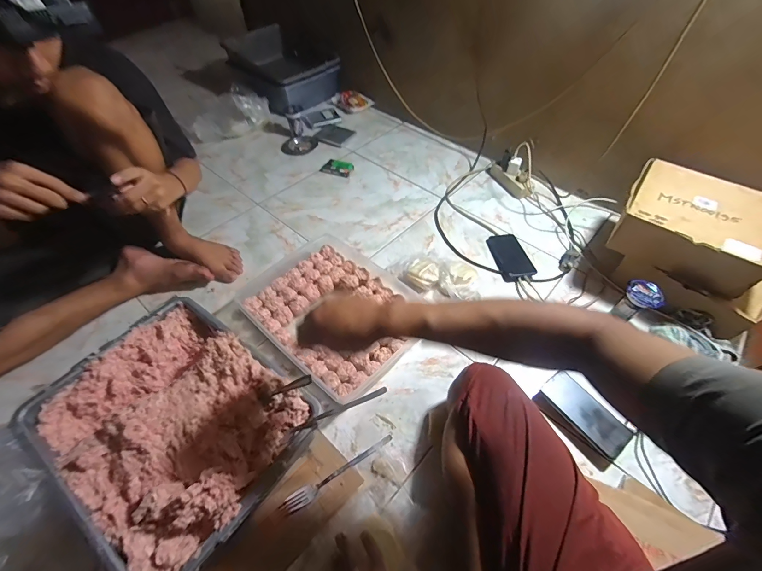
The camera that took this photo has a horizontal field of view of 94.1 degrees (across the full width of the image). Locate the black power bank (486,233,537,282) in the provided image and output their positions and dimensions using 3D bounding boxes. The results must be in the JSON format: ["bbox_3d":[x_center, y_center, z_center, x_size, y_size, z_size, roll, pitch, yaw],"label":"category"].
[{"bbox_3d":[0.332,-0.075,0.904,0.086,0.019,0.147,-7,52,-7],"label":"black power bank"}]

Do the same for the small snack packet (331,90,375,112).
[{"bbox_3d":[-0.117,-0.740,1.424,0.157,0.038,0.092,33,58,23],"label":"small snack packet"}]

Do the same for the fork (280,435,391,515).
[{"bbox_3d":[-0.066,0.316,0.594,0.201,0.020,0.027,-24,56,-19],"label":"fork"}]

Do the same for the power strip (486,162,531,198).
[{"bbox_3d":[0.388,-0.326,1.099,0.032,0.042,0.185,-21,55,-17],"label":"power strip"}]

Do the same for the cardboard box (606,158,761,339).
[{"bbox_3d":[0.687,-0.091,0.795,0.308,0.175,0.265,32,58,22],"label":"cardboard box"}]

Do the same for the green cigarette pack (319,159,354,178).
[{"bbox_3d":[-0.141,-0.380,1.143,0.095,0.017,0.064,16,53,11],"label":"green cigarette pack"}]

